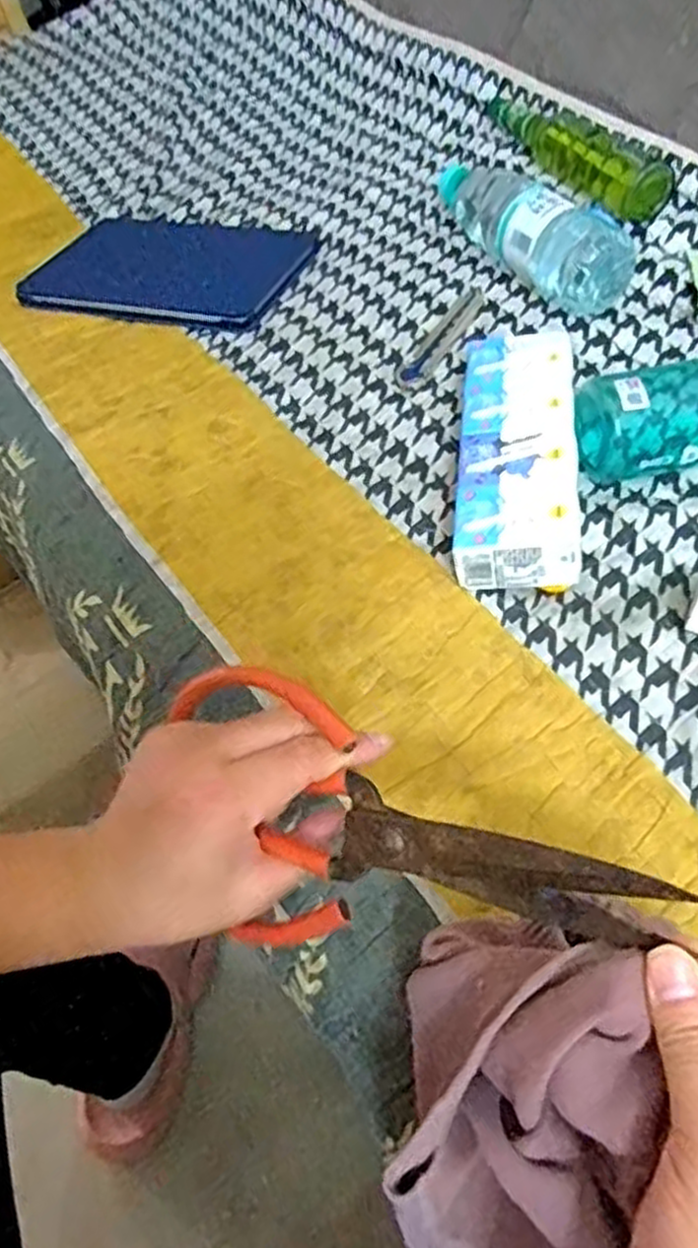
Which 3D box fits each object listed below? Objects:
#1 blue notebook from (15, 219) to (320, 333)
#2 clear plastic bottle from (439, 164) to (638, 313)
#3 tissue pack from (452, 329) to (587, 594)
[{"bbox_3d":[-0.167,-0.339,0.726,0.251,0.010,0.187,14,56,15],"label":"blue notebook"},{"bbox_3d":[0.146,-0.342,0.654,0.070,0.064,0.225,-27,55,-14],"label":"clear plastic bottle"},{"bbox_3d":[0.113,-0.118,0.517,0.075,0.042,0.211,4,54,8],"label":"tissue pack"}]

